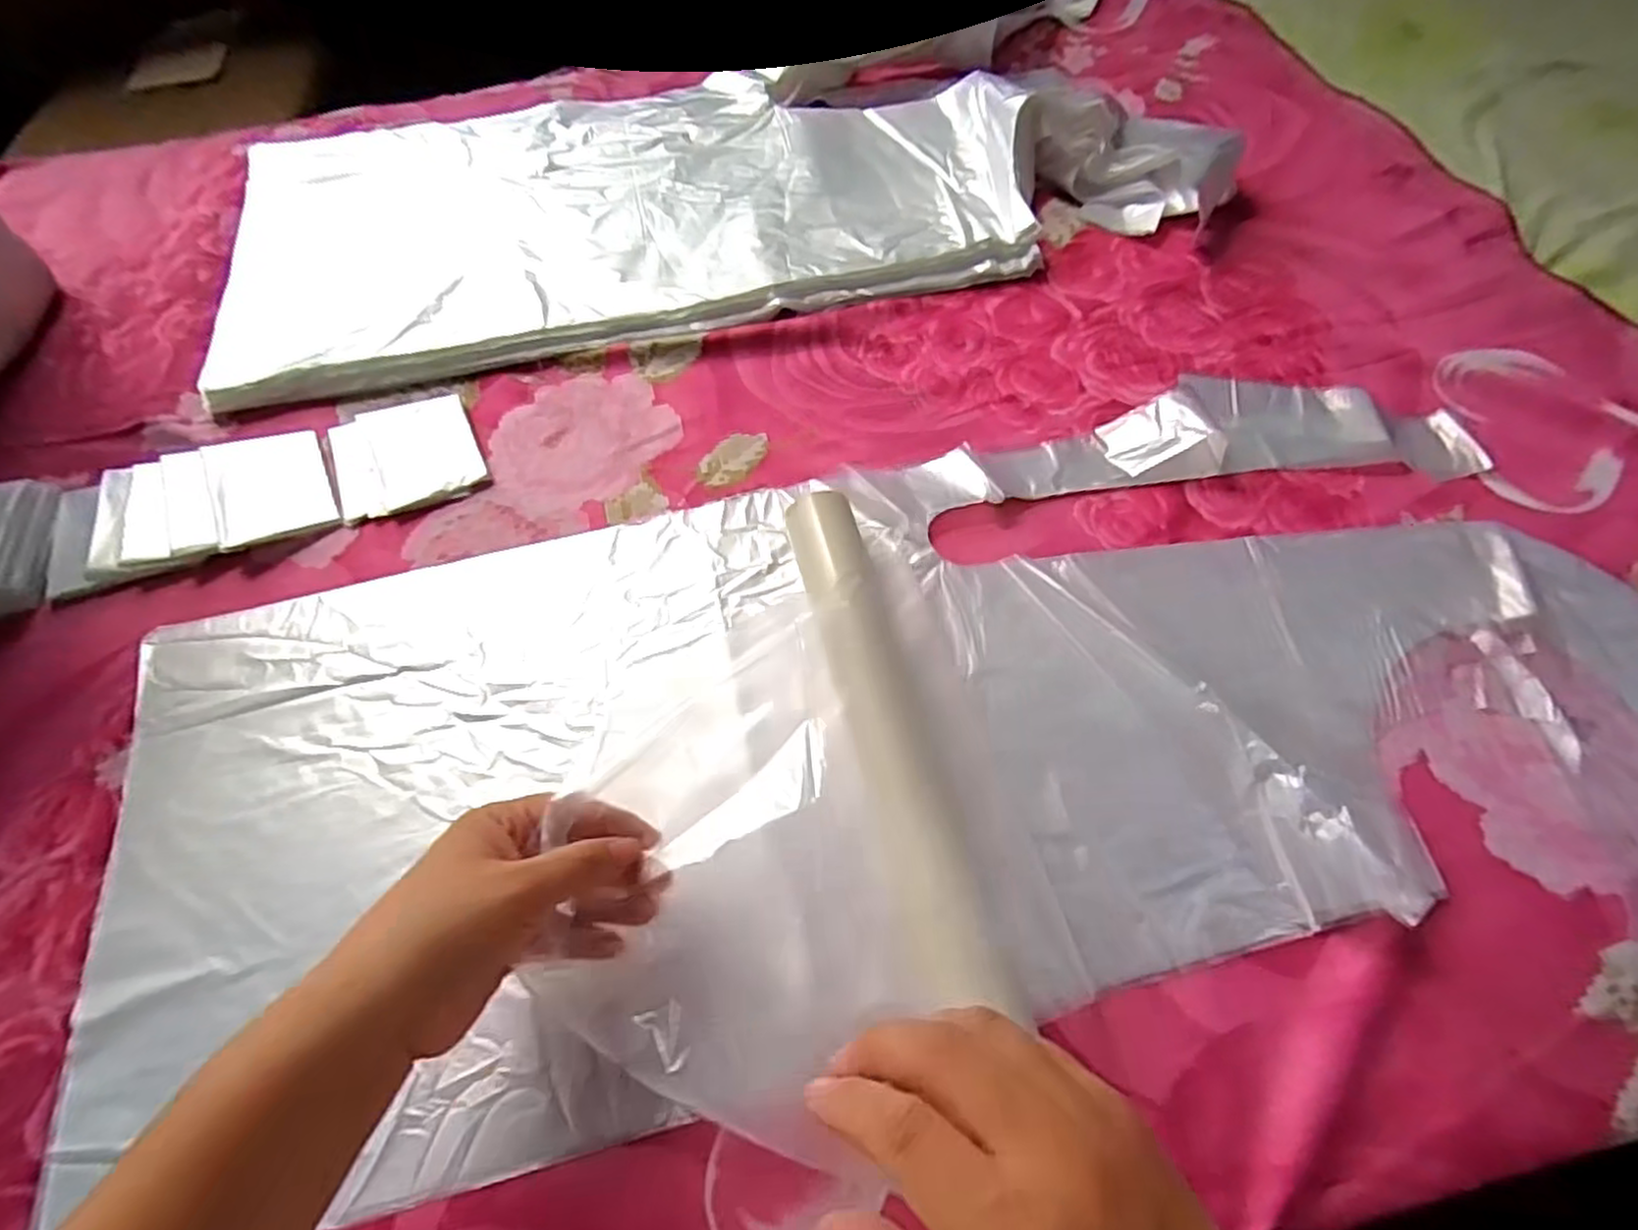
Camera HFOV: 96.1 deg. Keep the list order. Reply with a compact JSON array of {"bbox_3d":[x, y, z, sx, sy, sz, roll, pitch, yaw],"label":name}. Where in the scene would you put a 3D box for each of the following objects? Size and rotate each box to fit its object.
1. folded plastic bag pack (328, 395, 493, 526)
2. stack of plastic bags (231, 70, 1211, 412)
[{"bbox_3d":[-0.271,-0.106,0.485,0.089,0.009,0.087,-21,64,-8],"label":"folded plastic bag pack"},{"bbox_3d":[-0.091,-0.351,0.591,0.734,0.043,0.314,-13,63,-5],"label":"stack of plastic bags"}]

